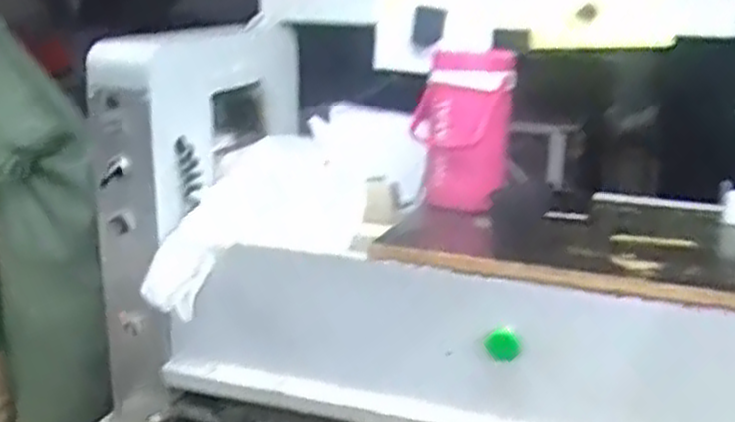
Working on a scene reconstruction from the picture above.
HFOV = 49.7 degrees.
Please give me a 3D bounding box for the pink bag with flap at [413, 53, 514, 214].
[{"bbox_3d":[0.139,-0.114,1.149,0.131,0.230,0.131,4,17,9],"label":"pink bag with flap"}]

